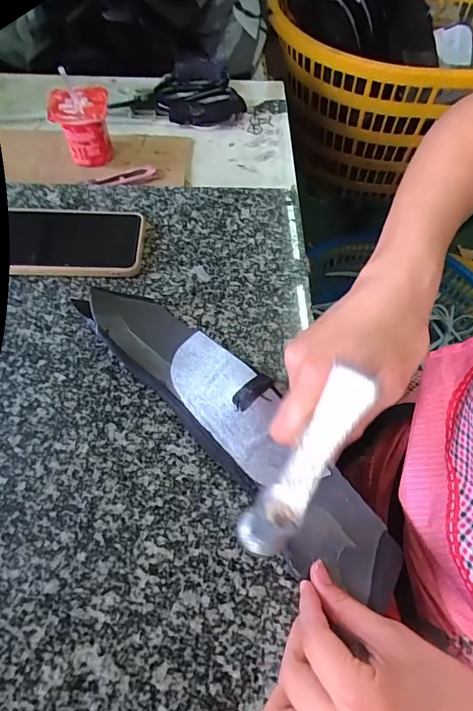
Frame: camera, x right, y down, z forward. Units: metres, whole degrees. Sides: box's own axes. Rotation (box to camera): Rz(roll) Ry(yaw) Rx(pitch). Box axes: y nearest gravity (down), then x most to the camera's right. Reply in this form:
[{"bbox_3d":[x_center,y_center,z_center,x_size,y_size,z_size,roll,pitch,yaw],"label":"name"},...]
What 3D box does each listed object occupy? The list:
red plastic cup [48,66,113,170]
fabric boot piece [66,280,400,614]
[{"bbox_3d":[-0.176,-0.266,0.495,0.063,0.076,0.059,1,61,-2],"label":"red plastic cup"},{"bbox_3d":[0.000,0.048,0.332,0.075,0.034,0.305,-39,71,-21],"label":"fabric boot piece"}]

